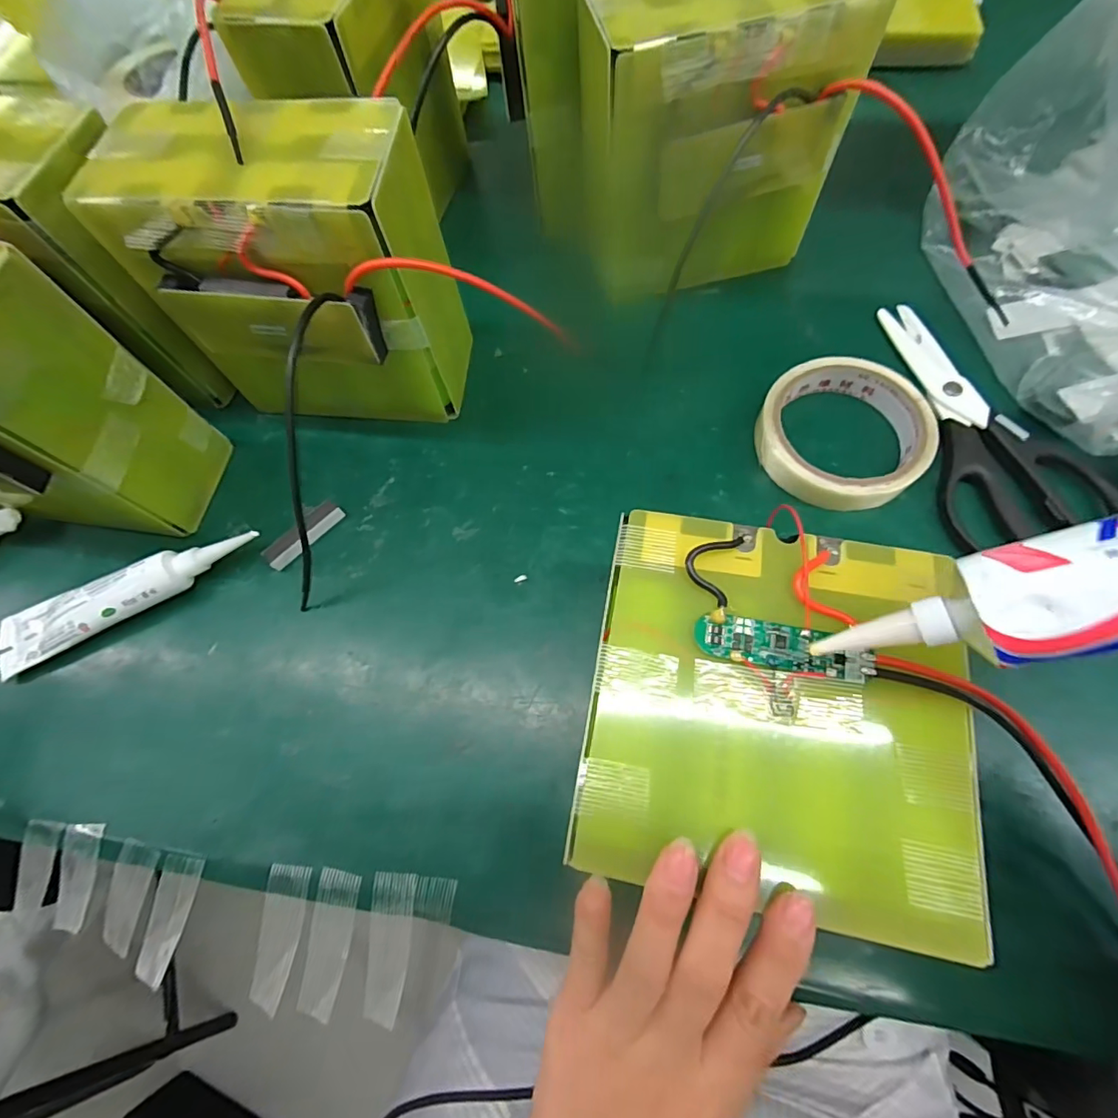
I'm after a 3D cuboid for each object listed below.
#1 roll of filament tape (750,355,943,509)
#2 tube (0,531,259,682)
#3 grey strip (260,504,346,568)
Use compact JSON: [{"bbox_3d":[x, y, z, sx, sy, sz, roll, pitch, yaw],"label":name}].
[{"bbox_3d":[0.168,-0.074,0.304,0.093,0.025,0.091,-1,69,2],"label":"roll of filament tape"},{"bbox_3d":[-0.256,0.016,0.300,0.153,0.022,0.033,-29,70,-8],"label":"tube"},{"bbox_3d":[-0.156,-0.015,0.313,0.051,0.013,0.012,-42,73,-13],"label":"grey strip"}]

